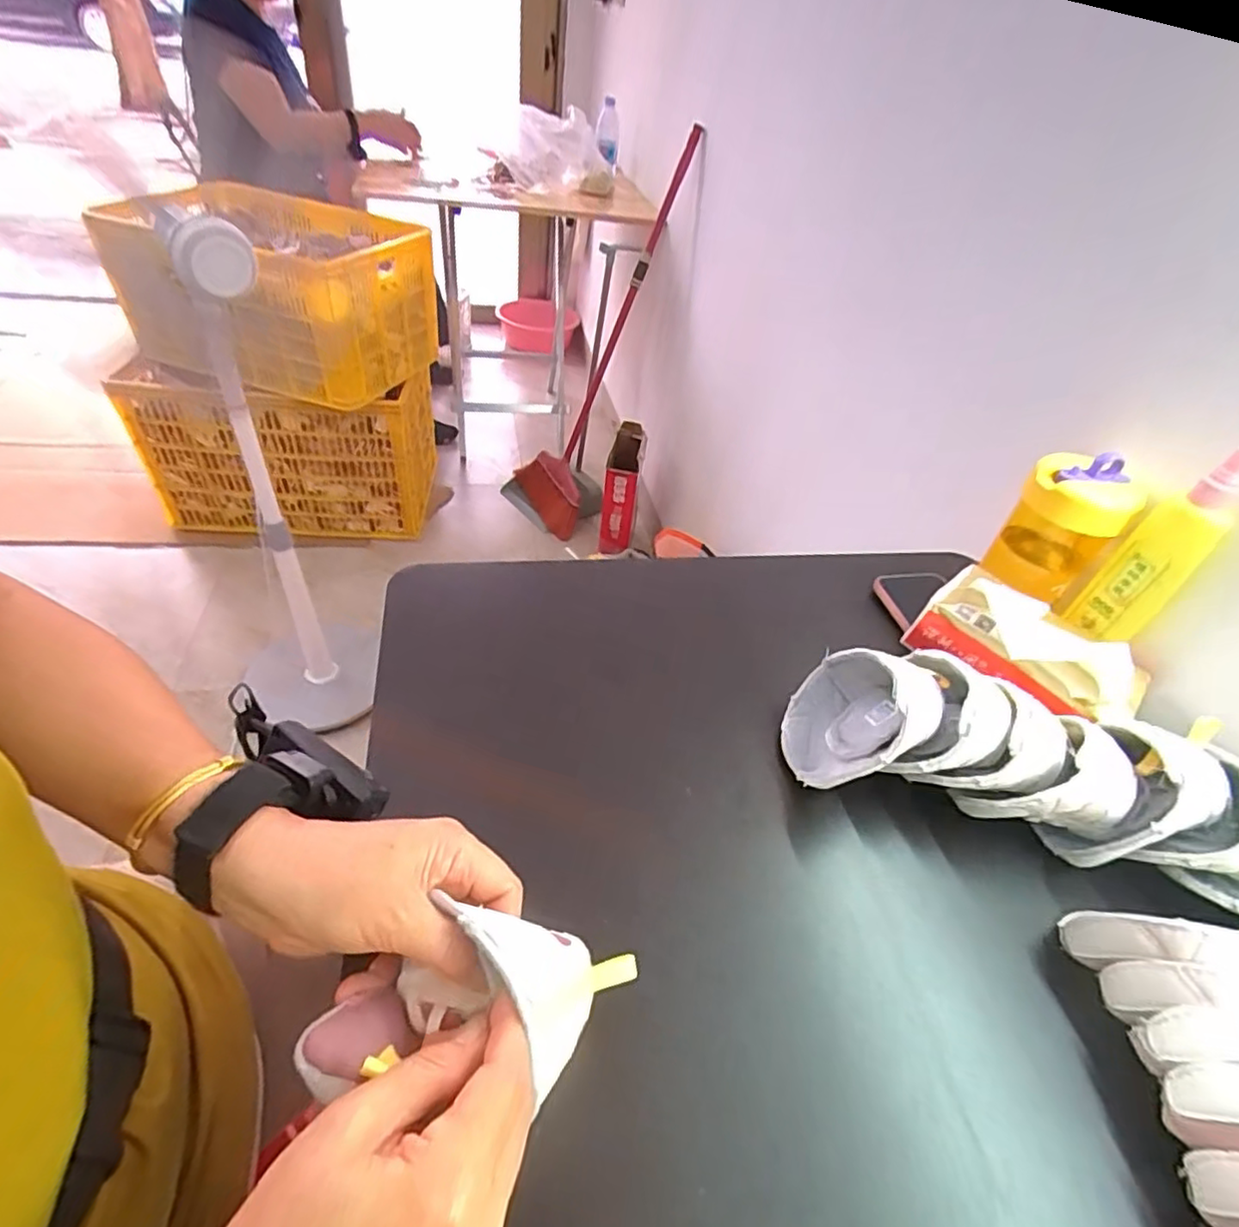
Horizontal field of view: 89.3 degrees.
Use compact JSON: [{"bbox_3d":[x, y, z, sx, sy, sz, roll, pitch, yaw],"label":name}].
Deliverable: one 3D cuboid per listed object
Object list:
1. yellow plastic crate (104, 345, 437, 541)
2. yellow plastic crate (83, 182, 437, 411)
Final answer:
[{"bbox_3d":[-0.835,-0.462,1.664,0.606,0.404,0.399,2,43,-7],"label":"yellow plastic crate"},{"bbox_3d":[-0.759,-0.732,1.438,0.545,0.315,0.455,15,43,6],"label":"yellow plastic crate"}]

